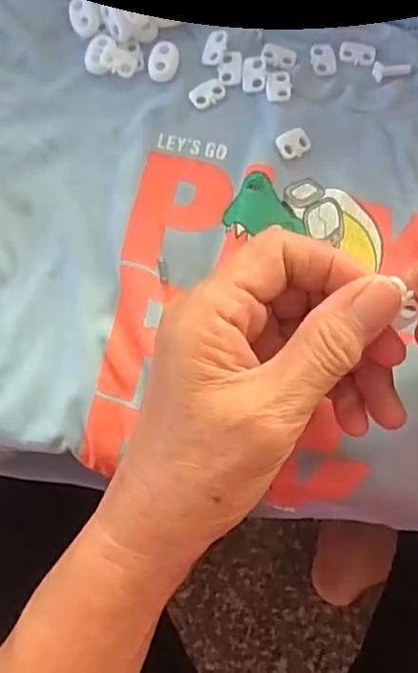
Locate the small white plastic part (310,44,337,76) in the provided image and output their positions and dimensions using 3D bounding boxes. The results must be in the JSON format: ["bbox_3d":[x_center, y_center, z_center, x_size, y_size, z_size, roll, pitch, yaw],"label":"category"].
[{"bbox_3d":[0.060,-0.146,0.306,0.013,0.004,0.020,-8,74,-2],"label":"small white plastic part"}]

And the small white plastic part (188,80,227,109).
[{"bbox_3d":[-0.001,-0.127,0.301,0.019,0.004,0.012,-30,76,-8],"label":"small white plastic part"}]

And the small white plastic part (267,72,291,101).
[{"bbox_3d":[0.036,-0.129,0.299,0.013,0.004,0.019,0,74,1],"label":"small white plastic part"}]

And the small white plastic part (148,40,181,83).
[{"bbox_3d":[-0.024,-0.144,0.305,0.015,0.005,0.022,10,74,3],"label":"small white plastic part"}]

